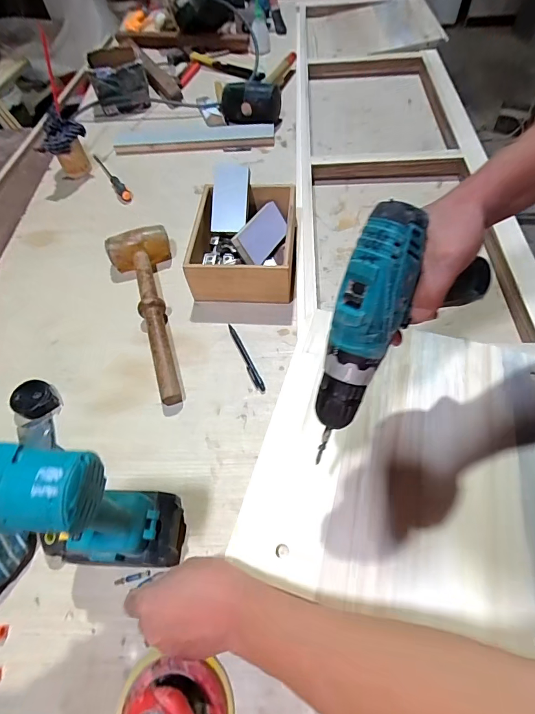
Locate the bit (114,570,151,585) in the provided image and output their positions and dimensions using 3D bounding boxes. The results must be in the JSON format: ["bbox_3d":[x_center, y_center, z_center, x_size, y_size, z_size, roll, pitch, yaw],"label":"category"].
[{"bbox_3d":[-0.157,0.257,0.441,0.040,0.004,0.007,-10,58,-15],"label":"bit"}]

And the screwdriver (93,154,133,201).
[{"bbox_3d":[-0.353,-0.410,0.856,0.025,0.019,0.196,-31,62,-14],"label":"screwdriver"}]

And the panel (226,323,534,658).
[{"bbox_3d":[0.176,0.117,0.457,0.356,0.030,0.340,12,61,11],"label":"panel"}]

